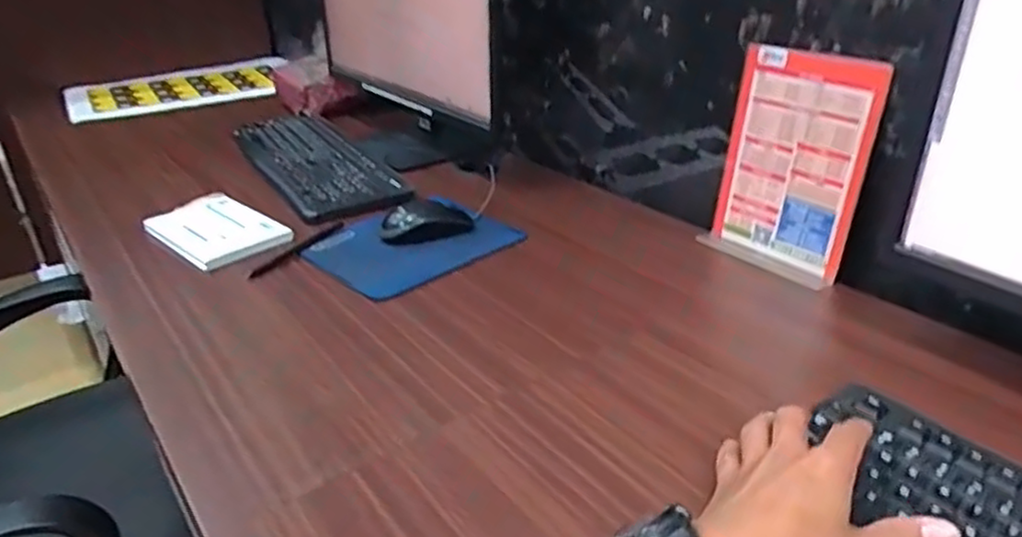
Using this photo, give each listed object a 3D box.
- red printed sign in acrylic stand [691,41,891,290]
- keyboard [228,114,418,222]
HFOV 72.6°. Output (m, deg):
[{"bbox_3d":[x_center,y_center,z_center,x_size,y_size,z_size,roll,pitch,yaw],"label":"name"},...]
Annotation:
[{"bbox_3d":[0.281,-0.103,0.708,0.062,0.206,0.150,-25,35,-34],"label":"red printed sign in acrylic stand"},{"bbox_3d":[-0.293,-0.169,1.039,0.145,0.021,0.497,-18,31,-25],"label":"keyboard"}]

